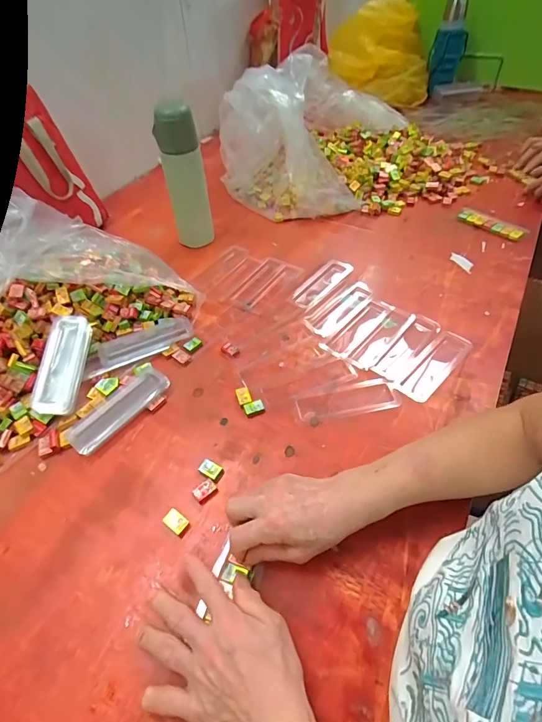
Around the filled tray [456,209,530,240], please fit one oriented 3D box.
[{"bbox_3d":[0.423,-0.263,0.725,0.123,0.012,0.037,36,61,28],"label":"filled tray"}]

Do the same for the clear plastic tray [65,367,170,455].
[{"bbox_3d":[-0.203,0.063,0.503,0.052,0.017,0.139,31,59,25],"label":"clear plastic tray"}]

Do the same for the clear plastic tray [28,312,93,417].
[{"bbox_3d":[-0.286,0.003,0.518,0.052,0.017,0.140,11,63,-24],"label":"clear plastic tray"}]

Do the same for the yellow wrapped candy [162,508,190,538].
[{"bbox_3d":[-0.101,0.172,0.402,0.025,0.012,0.017,28,58,24],"label":"yellow wrapped candy"}]

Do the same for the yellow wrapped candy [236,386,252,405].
[{"bbox_3d":[-0.037,0.046,0.504,0.017,0.004,0.025,-14,51,-8],"label":"yellow wrapped candy"}]

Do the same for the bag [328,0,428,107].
[{"bbox_3d":[0.322,-0.913,1.104,0.287,0.193,0.241,10,52,11],"label":"bag"}]

